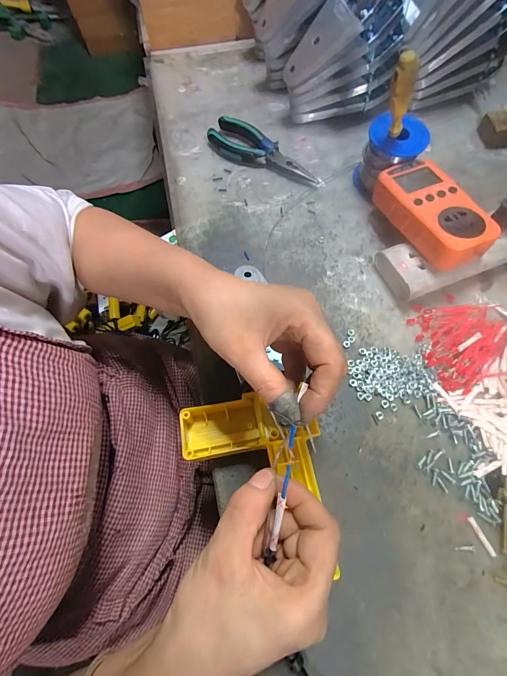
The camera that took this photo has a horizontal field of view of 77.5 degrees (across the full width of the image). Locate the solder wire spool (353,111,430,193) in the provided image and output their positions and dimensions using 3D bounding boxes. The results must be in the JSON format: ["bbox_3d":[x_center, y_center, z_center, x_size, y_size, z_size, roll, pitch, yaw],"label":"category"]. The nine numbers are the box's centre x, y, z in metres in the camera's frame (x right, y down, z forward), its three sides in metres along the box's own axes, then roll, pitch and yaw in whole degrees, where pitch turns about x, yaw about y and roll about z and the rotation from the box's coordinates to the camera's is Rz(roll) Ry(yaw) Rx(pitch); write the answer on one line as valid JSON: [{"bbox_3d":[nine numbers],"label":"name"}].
[{"bbox_3d":[0.160,-0.214,0.375,0.063,0.070,0.063,0,69,0],"label":"solder wire spool"}]

